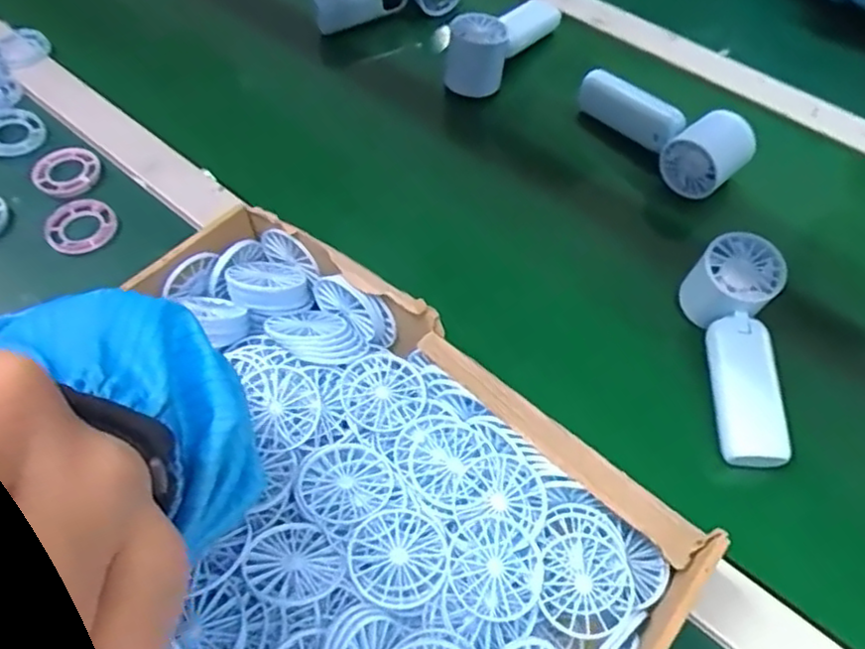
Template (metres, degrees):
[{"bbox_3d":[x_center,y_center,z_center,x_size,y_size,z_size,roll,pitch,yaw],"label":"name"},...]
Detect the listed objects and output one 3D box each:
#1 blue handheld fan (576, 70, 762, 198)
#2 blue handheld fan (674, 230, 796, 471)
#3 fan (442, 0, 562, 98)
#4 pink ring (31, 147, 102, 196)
[{"bbox_3d":[0.195,-0.173,0.578,0.056,0.047,0.153,-32,63,-22],"label":"blue handheld fan"},{"bbox_3d":[0.205,0.017,0.456,0.057,0.046,0.157,3,69,-1],"label":"blue handheld fan"},{"bbox_3d":[0.065,-0.277,0.638,0.054,0.045,0.157,29,59,16],"label":"fan"},{"bbox_3d":[-0.301,-0.127,0.558,0.059,0.006,0.050,25,58,13],"label":"pink ring"}]

